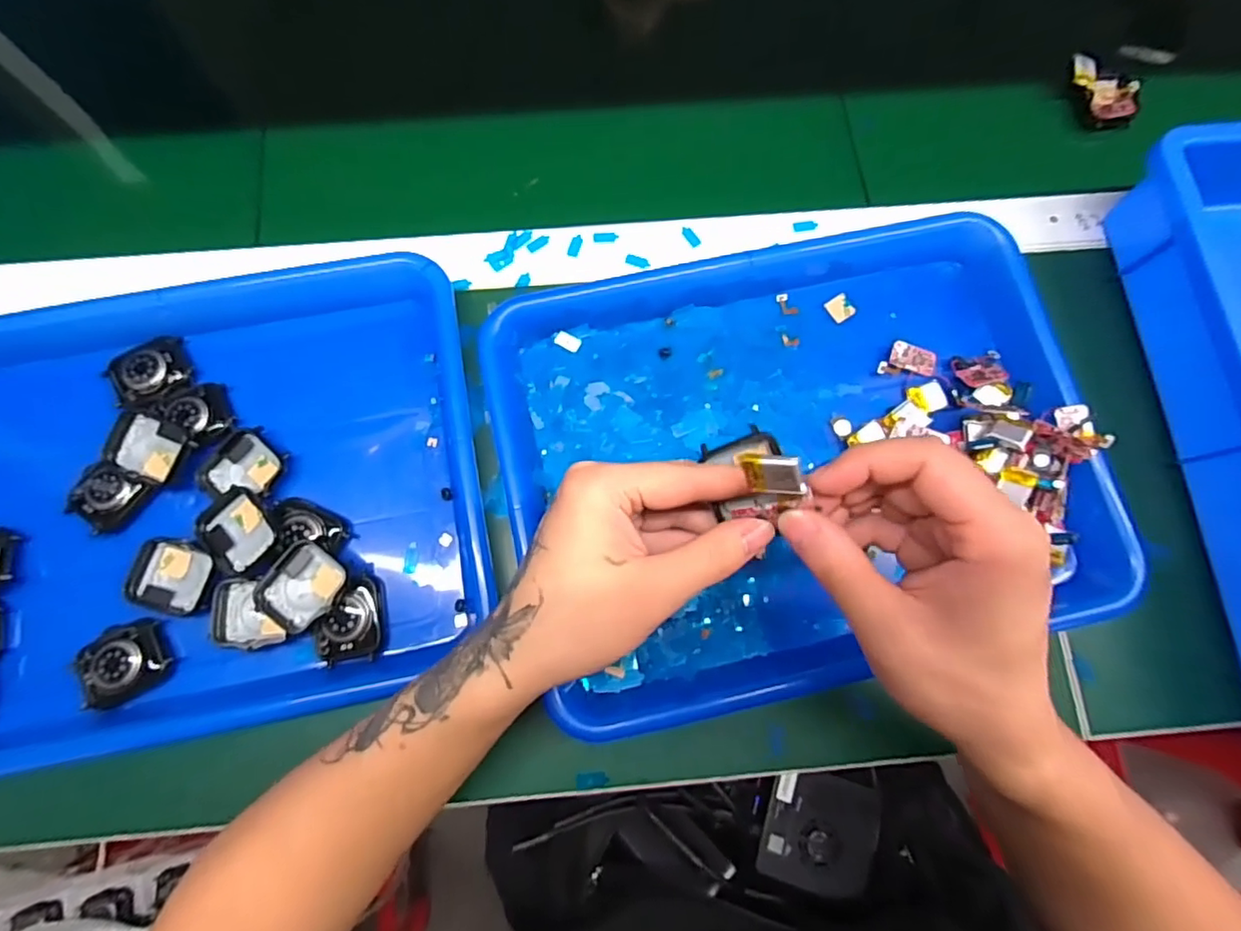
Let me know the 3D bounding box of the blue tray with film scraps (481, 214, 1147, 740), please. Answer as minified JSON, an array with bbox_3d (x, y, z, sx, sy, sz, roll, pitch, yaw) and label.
[{"bbox_3d":[0.099,-0.006,0.332,0.325,0.051,0.262,-11,78,-3],"label":"blue tray with film scraps"}]

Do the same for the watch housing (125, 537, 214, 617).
[{"bbox_3d":[-0.251,0.062,0.318,0.040,0.011,0.039,9,78,1],"label":"watch housing"}]

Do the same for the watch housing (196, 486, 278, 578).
[{"bbox_3d":[-0.211,0.035,0.313,0.035,0.011,0.047,-31,80,-7],"label":"watch housing"}]

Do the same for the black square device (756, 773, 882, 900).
[{"bbox_3d":[0.136,0.246,0.385,0.080,0.023,0.067,18,78,3],"label":"black square device"}]

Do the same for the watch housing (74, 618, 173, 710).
[{"bbox_3d":[-0.267,0.105,0.305,0.042,0.007,0.036,-29,79,-7],"label":"watch housing"}]

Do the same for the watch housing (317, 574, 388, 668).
[{"bbox_3d":[-0.148,0.085,0.312,0.034,0.010,0.043,-8,78,-2],"label":"watch housing"}]

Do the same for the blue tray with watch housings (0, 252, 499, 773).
[{"bbox_3d":[-0.249,0.014,0.335,0.333,0.052,0.269,-10,78,-3],"label":"blue tray with watch housings"}]

